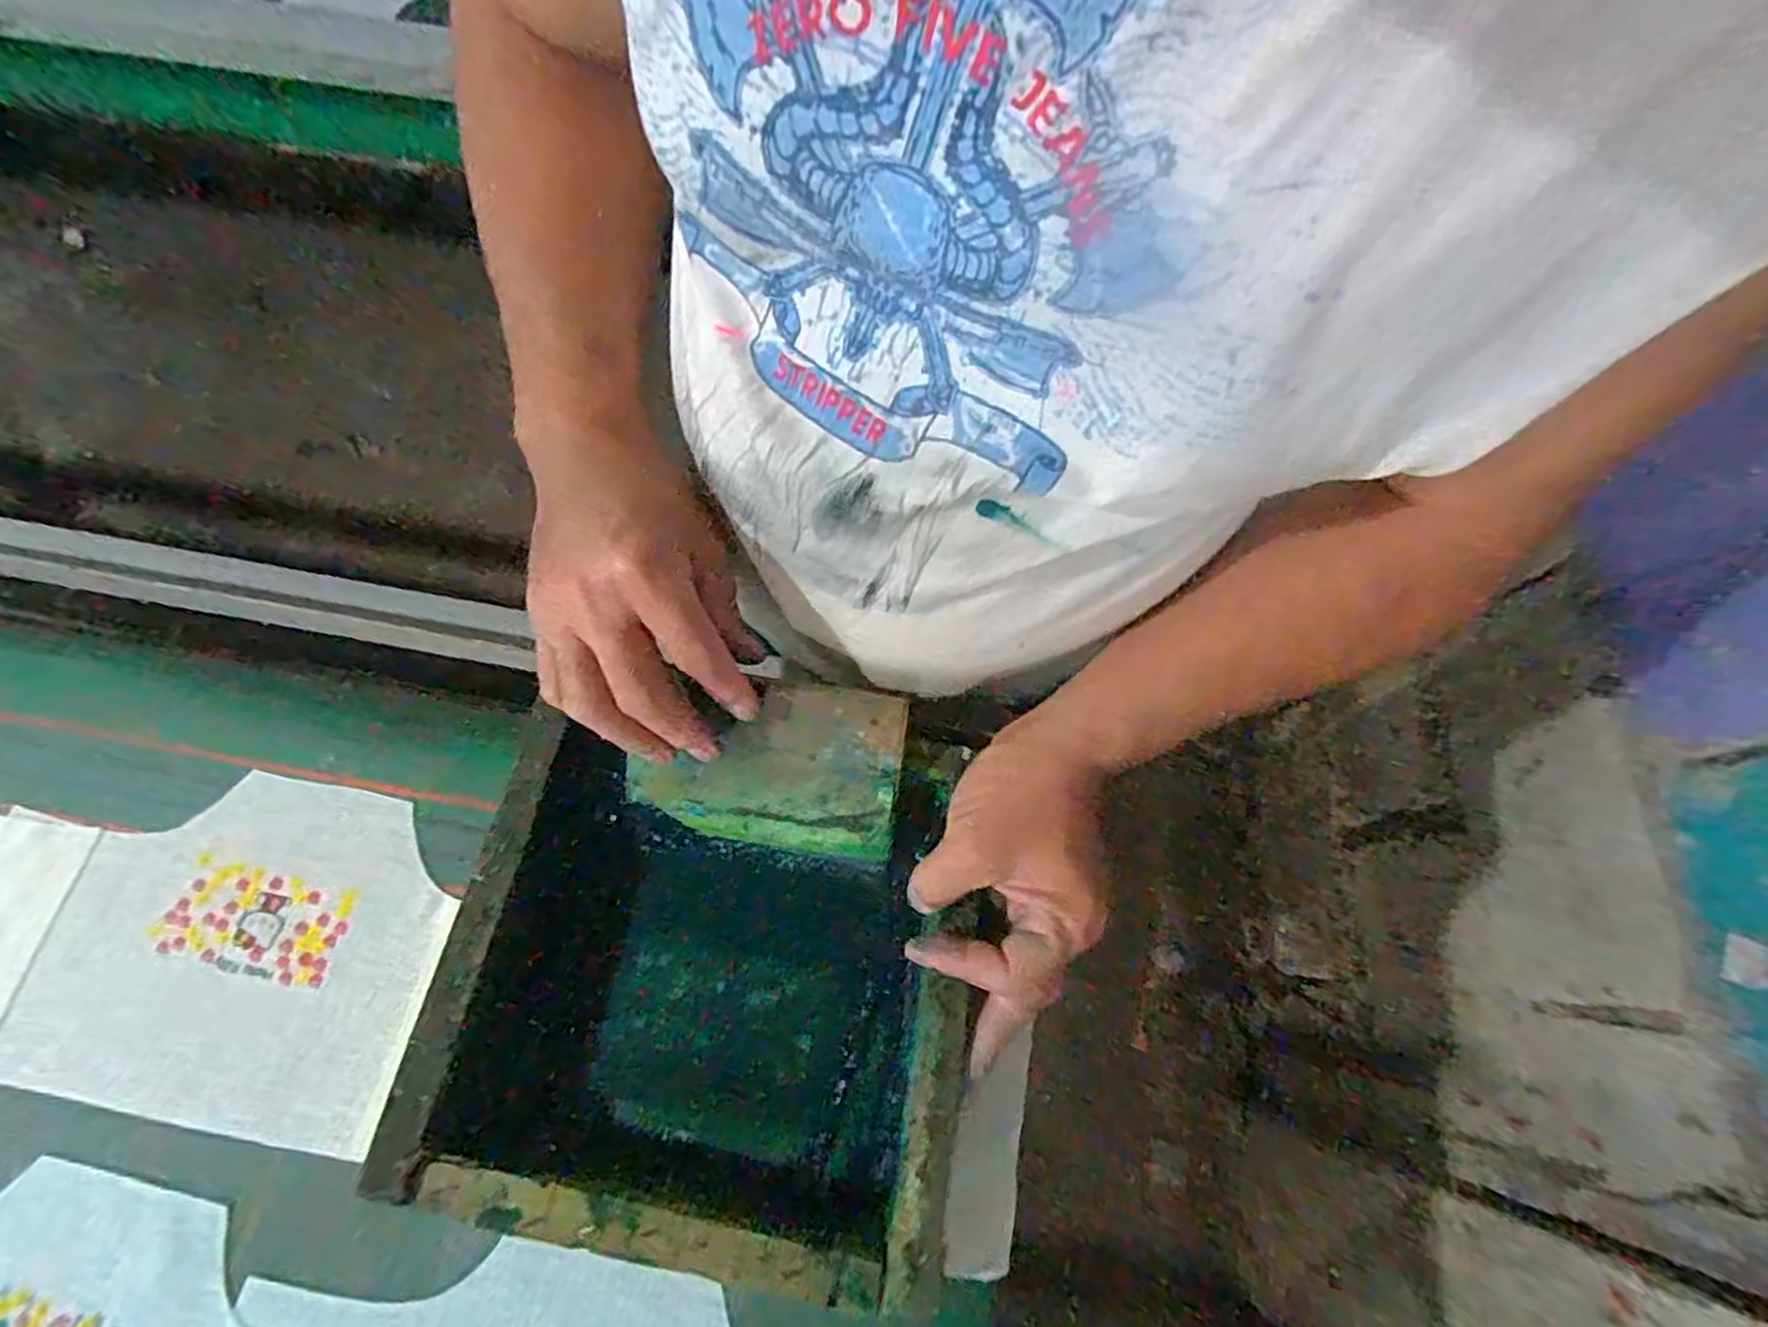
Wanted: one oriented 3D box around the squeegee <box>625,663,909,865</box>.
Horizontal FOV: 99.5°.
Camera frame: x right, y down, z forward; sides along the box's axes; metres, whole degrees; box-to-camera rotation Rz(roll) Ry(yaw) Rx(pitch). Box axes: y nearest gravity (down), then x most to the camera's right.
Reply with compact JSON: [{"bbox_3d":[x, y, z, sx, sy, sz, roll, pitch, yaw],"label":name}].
[{"bbox_3d":[-0.063,0.054,0.391,0.139,0.009,0.094,8,106,6],"label":"squeegee"}]

